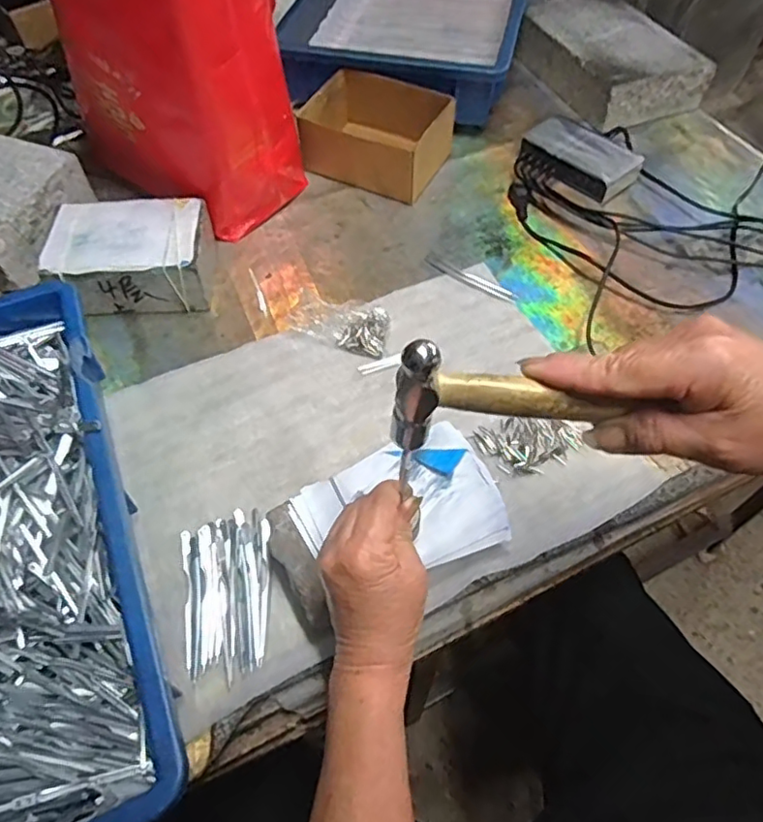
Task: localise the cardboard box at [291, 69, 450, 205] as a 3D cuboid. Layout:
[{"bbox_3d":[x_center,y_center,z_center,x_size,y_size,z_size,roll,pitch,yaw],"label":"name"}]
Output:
[{"bbox_3d":[-0.005,-0.329,0.715,0.166,0.077,0.124,18,59,12],"label":"cardboard box"}]

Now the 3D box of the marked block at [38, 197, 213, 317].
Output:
[{"bbox_3d":[-0.251,-0.159,0.616,0.146,0.072,0.112,-5,57,-3],"label":"marked block"}]

